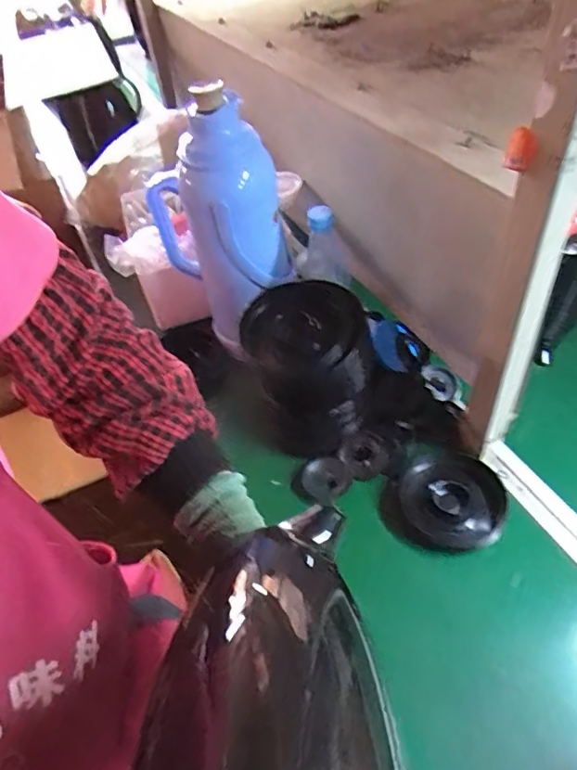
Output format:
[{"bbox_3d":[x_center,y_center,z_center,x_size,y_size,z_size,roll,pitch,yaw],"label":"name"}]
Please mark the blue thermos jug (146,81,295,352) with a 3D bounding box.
[{"bbox_3d":[-0.081,-0.202,0.727,0.157,0.321,0.122,-15,47,-8],"label":"blue thermos jug"}]

